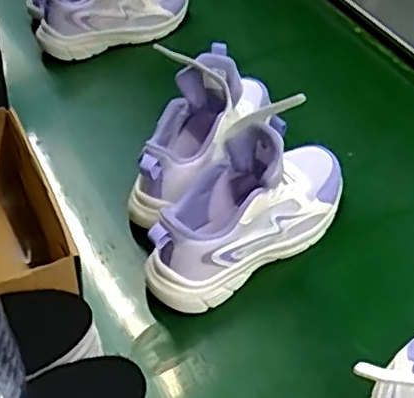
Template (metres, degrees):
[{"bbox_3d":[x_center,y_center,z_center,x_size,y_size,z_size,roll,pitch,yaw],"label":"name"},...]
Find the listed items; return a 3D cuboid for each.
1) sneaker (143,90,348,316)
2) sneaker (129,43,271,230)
[{"bbox_3d":[0.042,-0.004,0.640,0.241,0.142,0.084,-32,52,-23],"label":"sneaker"},{"bbox_3d":[0.006,-0.076,0.706,0.091,0.138,0.221,19,51,22],"label":"sneaker"}]

